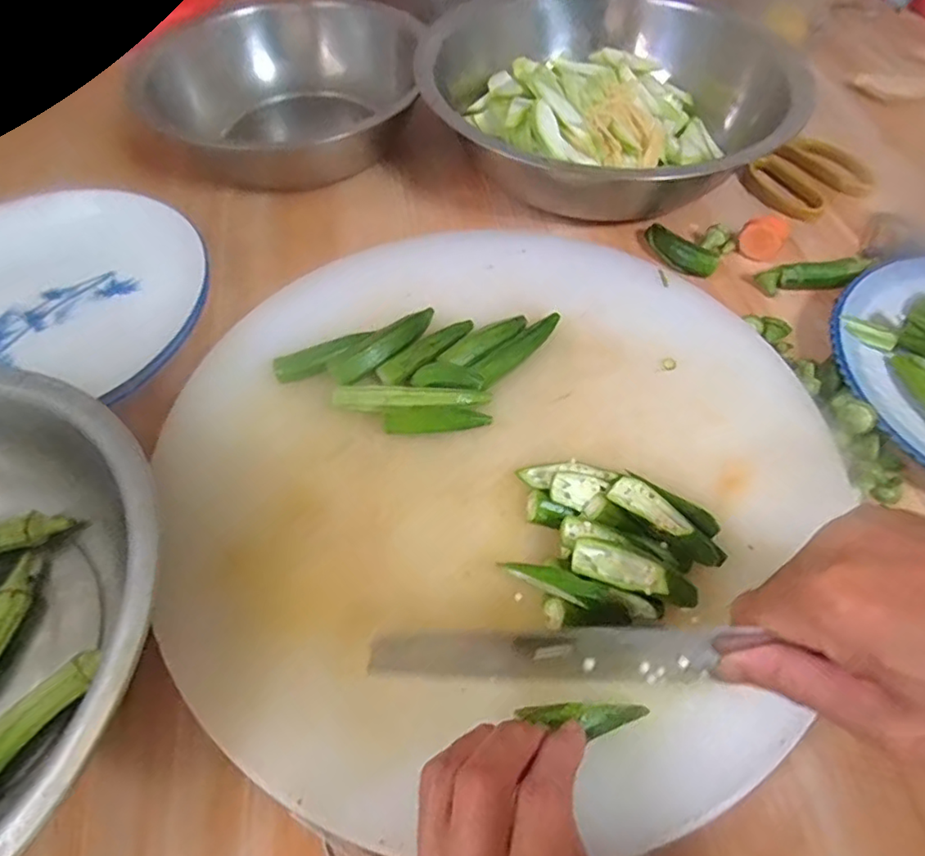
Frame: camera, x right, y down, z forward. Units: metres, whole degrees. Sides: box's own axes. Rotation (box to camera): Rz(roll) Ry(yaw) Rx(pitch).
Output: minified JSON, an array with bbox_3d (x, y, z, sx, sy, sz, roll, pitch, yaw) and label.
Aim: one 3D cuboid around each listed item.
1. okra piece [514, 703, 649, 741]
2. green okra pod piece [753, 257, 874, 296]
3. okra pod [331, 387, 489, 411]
[{"bbox_3d":[0.057,0.136,0.280,0.061,0.011,0.014,7,57,-5],"label":"okra piece"},{"bbox_3d":[0.282,-0.123,0.483,0.084,0.025,0.015,-2,57,-2],"label":"green okra pod piece"},{"bbox_3d":[-0.032,-0.017,0.385,0.098,0.013,0.016,1,57,-1],"label":"okra pod"}]

